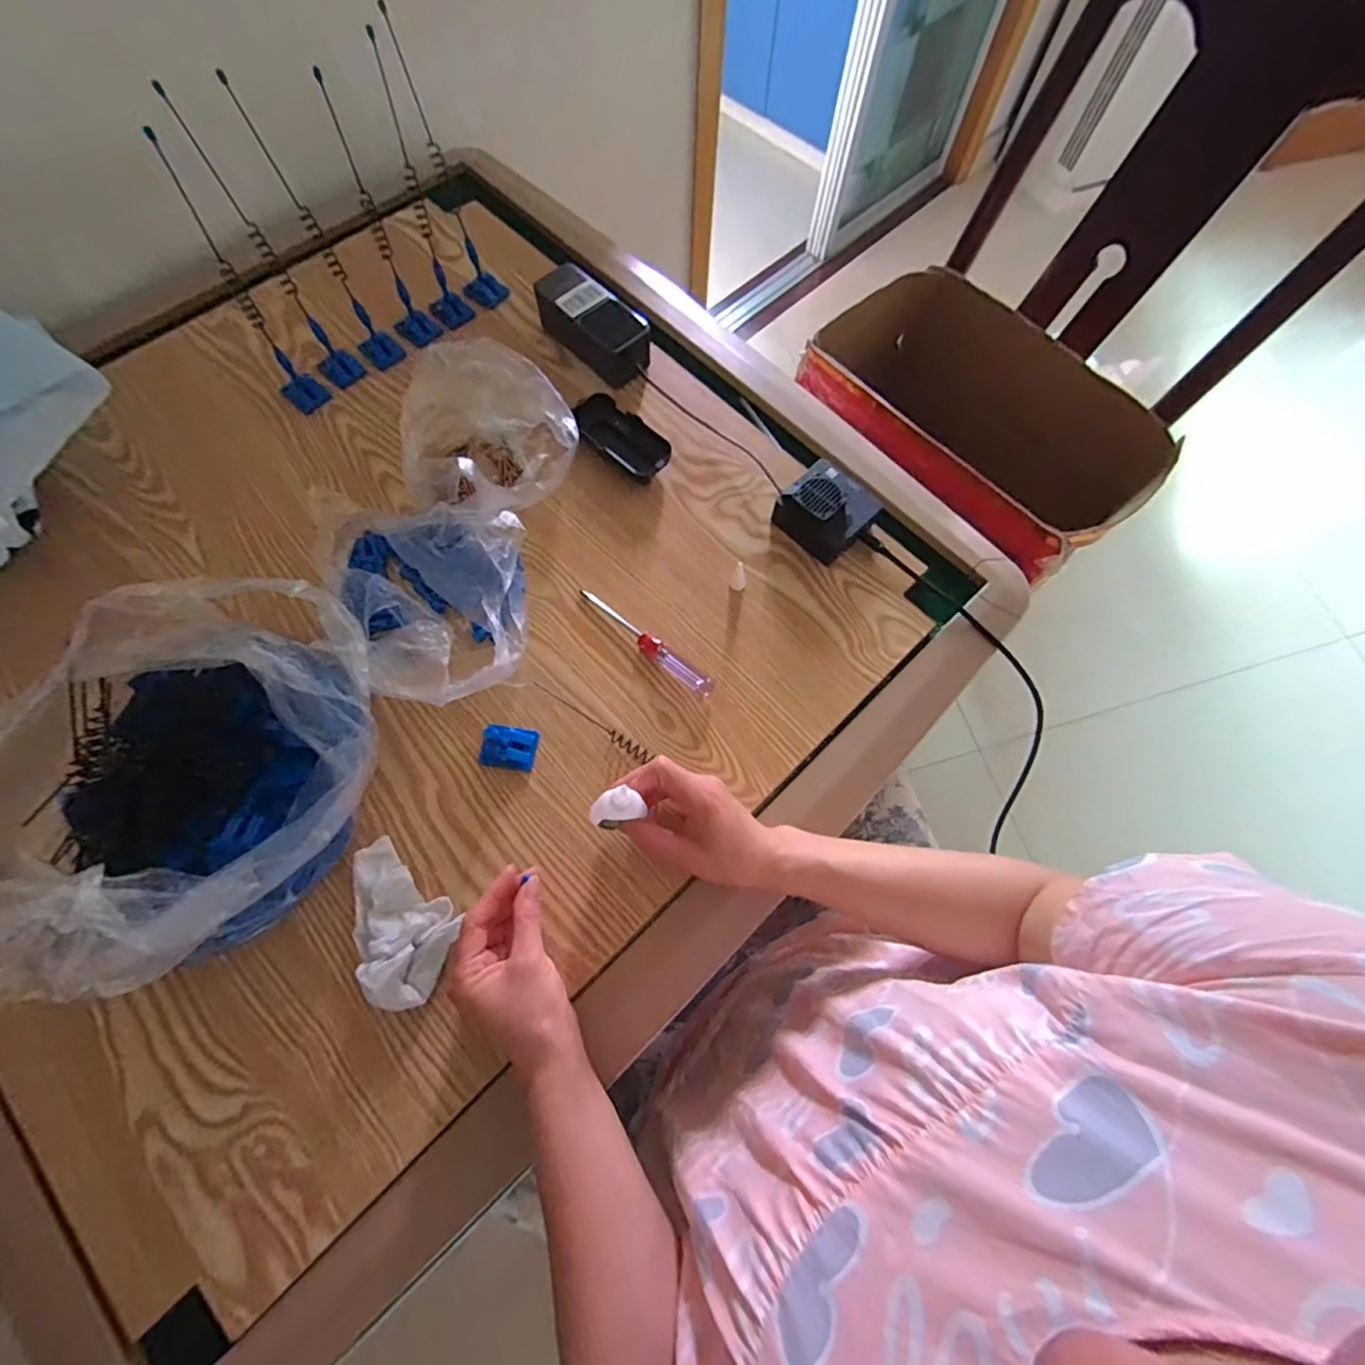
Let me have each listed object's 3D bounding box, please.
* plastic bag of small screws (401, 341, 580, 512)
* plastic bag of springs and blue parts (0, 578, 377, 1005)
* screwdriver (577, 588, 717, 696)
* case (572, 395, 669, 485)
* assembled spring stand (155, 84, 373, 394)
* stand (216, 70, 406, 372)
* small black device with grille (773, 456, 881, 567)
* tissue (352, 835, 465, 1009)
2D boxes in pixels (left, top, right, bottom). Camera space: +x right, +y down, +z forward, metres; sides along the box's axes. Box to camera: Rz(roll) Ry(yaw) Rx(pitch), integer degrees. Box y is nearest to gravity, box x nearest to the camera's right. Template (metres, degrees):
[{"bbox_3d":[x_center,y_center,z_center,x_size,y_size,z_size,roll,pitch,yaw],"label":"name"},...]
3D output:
[{"bbox_3d":[-0.197,-0.235,0.553,0.161,0.086,0.154,40,73,13],"label":"plastic bag of small screws"},{"bbox_3d":[-0.337,0.040,0.402,0.212,0.171,0.247,26,70,8],"label":"plastic bag of springs and blue parts"},{"bbox_3d":[-0.034,-0.038,0.522,0.152,0.014,0.019,39,72,13],"label":"screwdriver"},{"bbox_3d":[-0.059,-0.243,0.588,0.102,0.031,0.044,40,73,13],"label":"case"},{"bbox_3d":[-0.361,-0.375,0.524,0.036,0.223,0.048,-37,74,-15],"label":"assembled spring stand"},{"bbox_3d":[-0.324,-0.398,0.533,0.039,0.218,0.033,39,72,13],"label":"stand"},{"bbox_3d":[0.139,-0.166,0.557,0.078,0.048,0.077,43,73,14],"label":"small black device with grille"},{"bbox_3d":[-0.206,0.172,0.432,0.063,0.027,0.115,-24,71,-11],"label":"tissue"}]

